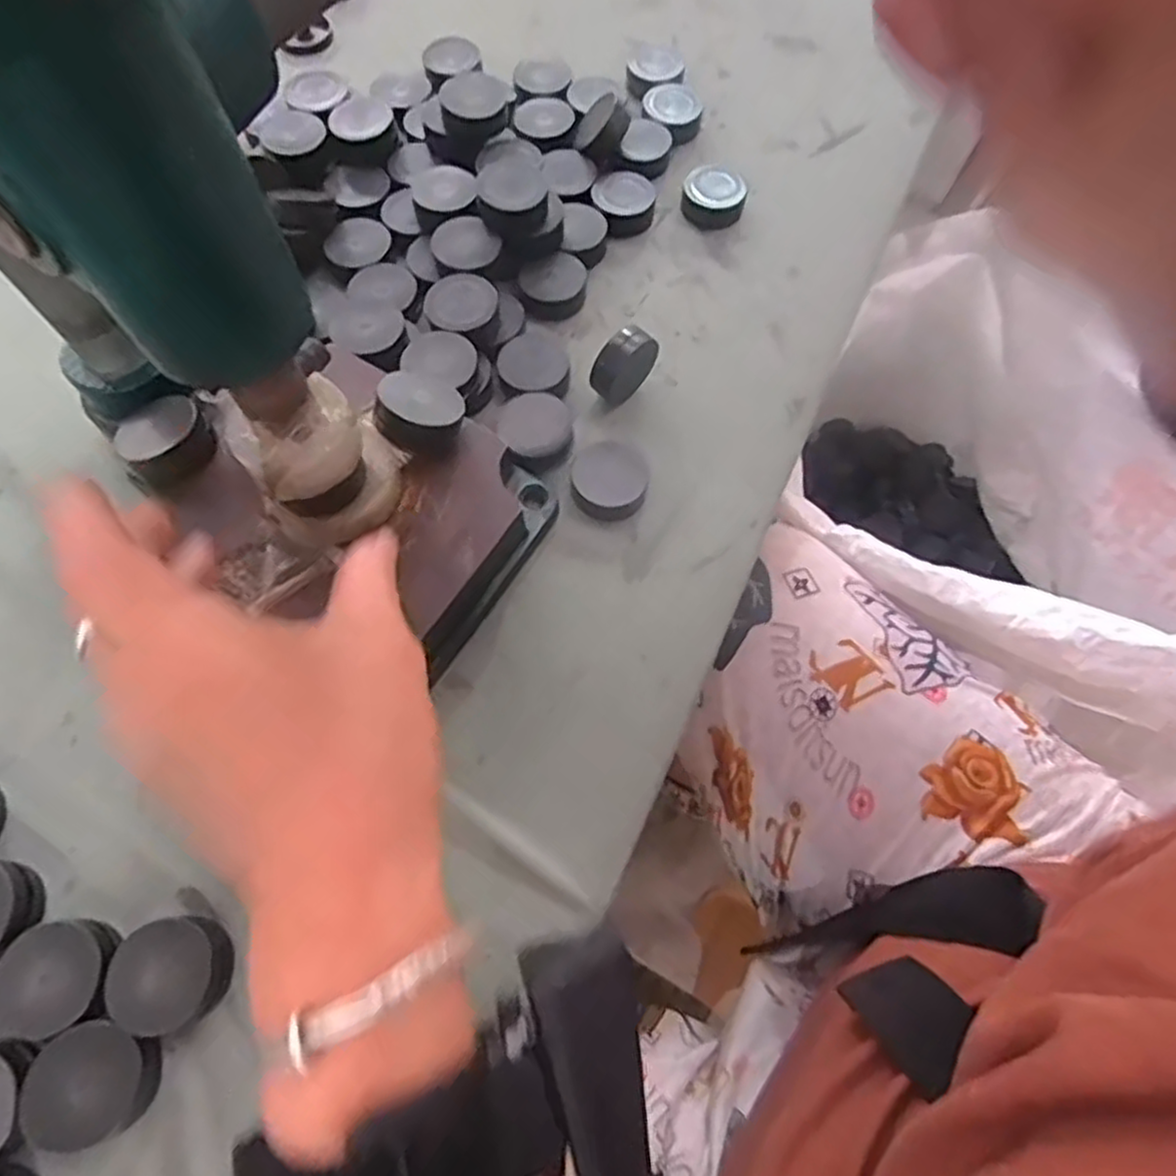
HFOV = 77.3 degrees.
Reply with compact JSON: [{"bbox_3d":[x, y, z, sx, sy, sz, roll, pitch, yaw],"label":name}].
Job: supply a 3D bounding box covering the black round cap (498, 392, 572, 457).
[{"bbox_3d":[-0.023,-0.071,0.325,0.031,0.012,0.031,1,66,-2],"label":"black round cap"}]

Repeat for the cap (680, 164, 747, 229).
[{"bbox_3d":[0.066,-0.207,0.388,0.032,0.019,0.032,0,67,-1],"label":"cap"}]

